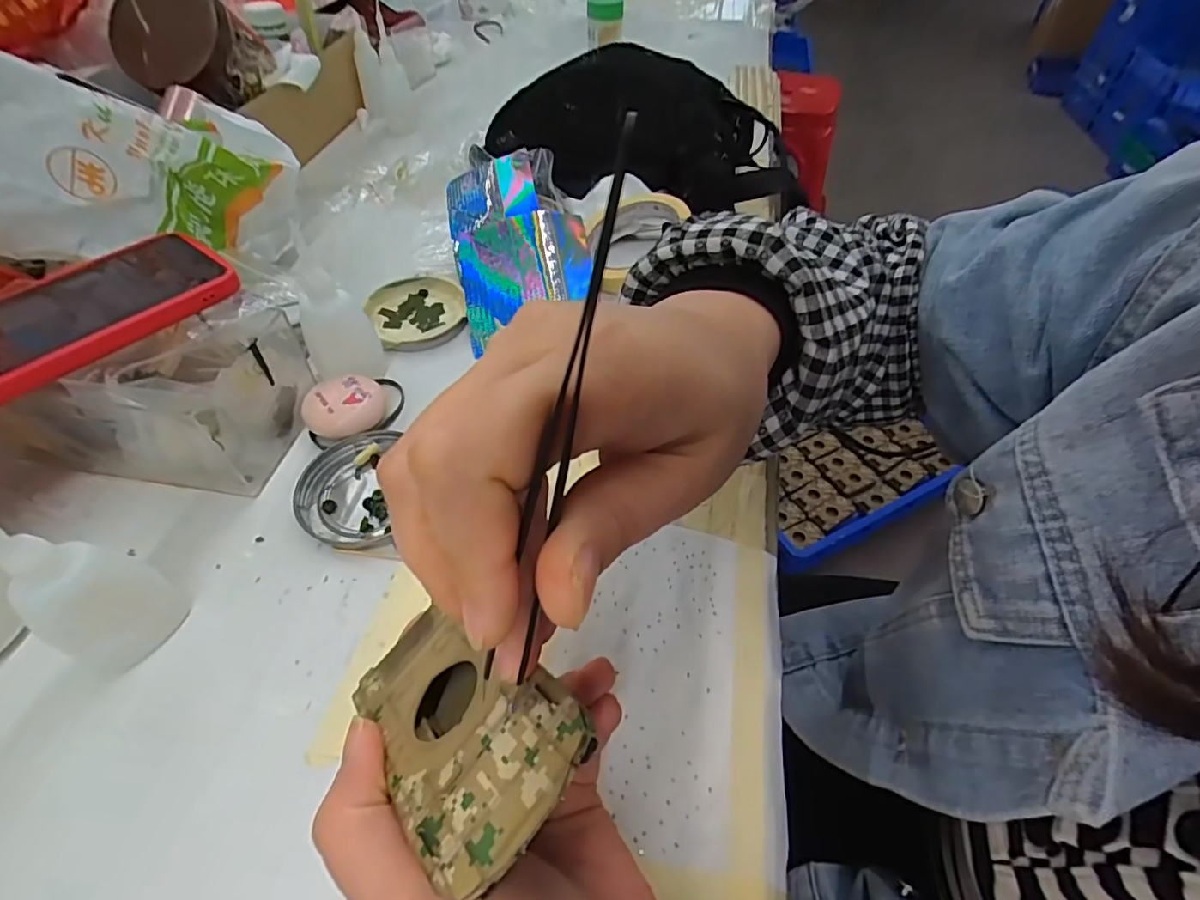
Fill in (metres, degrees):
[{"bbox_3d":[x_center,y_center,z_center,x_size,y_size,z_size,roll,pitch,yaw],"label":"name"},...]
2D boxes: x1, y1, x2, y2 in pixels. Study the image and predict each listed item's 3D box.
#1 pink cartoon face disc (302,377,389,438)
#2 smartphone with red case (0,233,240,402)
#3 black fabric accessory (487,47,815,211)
[{"bbox_3d":[-0.161,-0.026,0.357,0.047,0.022,0.038,-14,52,-13],"label":"pink cartoon face disc"},{"bbox_3d":[-0.299,-0.074,0.309,0.093,0.012,0.164,32,57,24],"label":"smartphone with red case"},{"bbox_3d":[0.035,-0.320,0.562,0.334,0.098,0.154,17,53,14],"label":"black fabric accessory"}]

